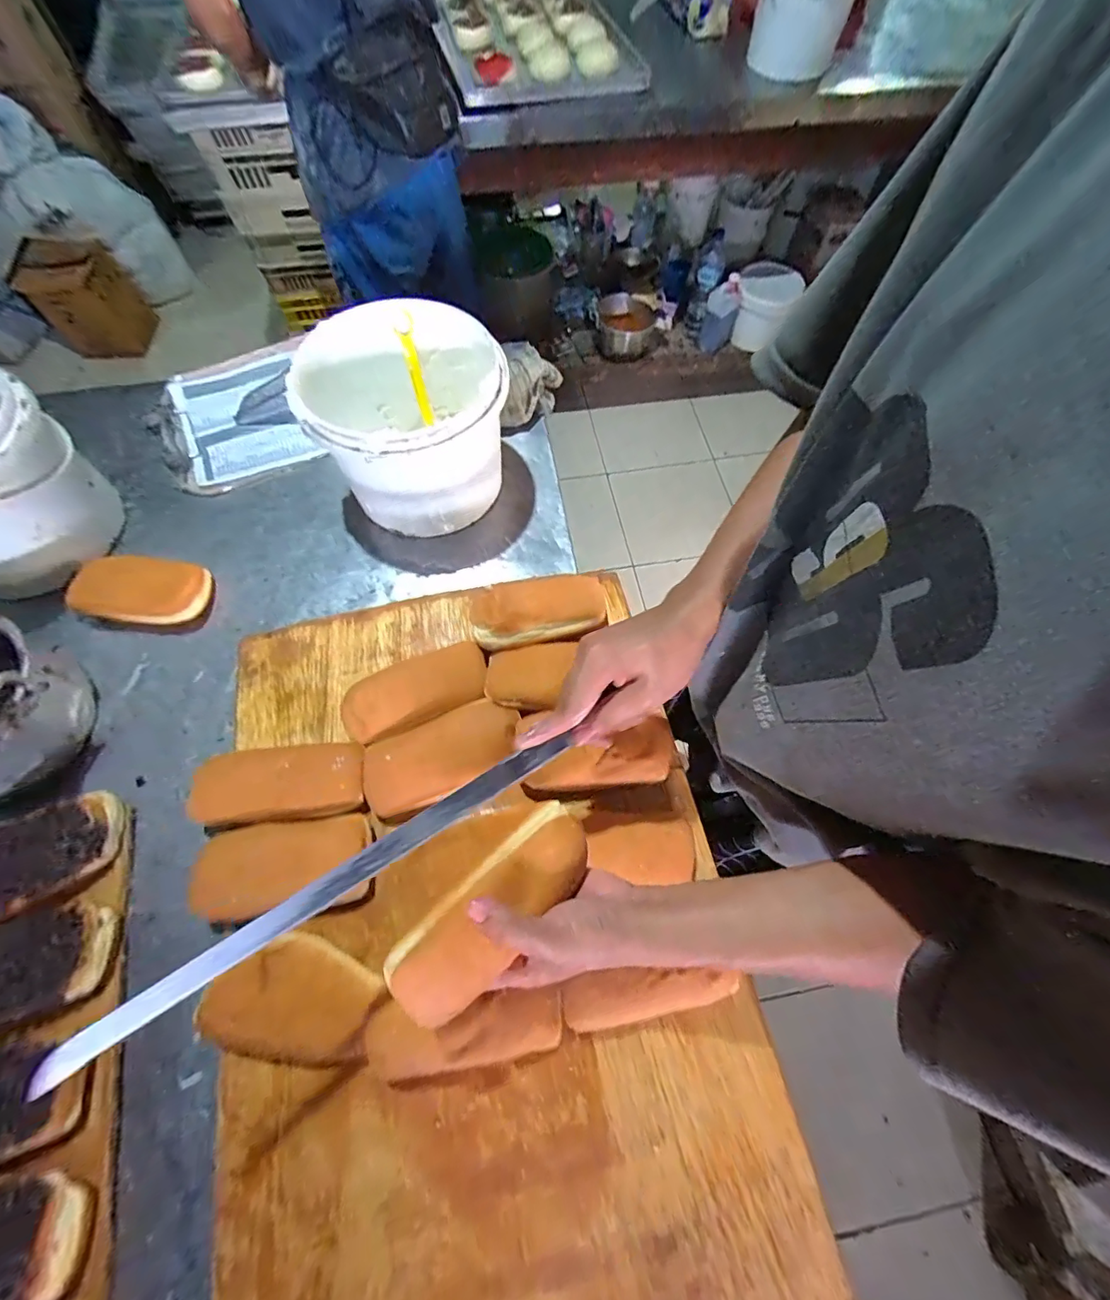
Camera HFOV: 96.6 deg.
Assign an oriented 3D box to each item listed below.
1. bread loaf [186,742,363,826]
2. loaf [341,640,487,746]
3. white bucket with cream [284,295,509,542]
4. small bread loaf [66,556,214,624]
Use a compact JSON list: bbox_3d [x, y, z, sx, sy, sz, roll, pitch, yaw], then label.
[{"bbox_3d":[-0.264,0.130,0.482,0.161,0.049,0.071,-4,67,-2],"label":"bread loaf"},{"bbox_3d":[-0.142,0.045,0.520,0.146,0.046,0.069,-25,69,-10],"label":"loaf"},{"bbox_3d":[-0.168,-0.265,0.592,0.216,0.171,0.209,0,67,0],"label":"white bucket with cream"},{"bbox_3d":[-0.465,-0.068,0.567,0.118,0.059,0.079,5,67,2],"label":"small bread loaf"}]

